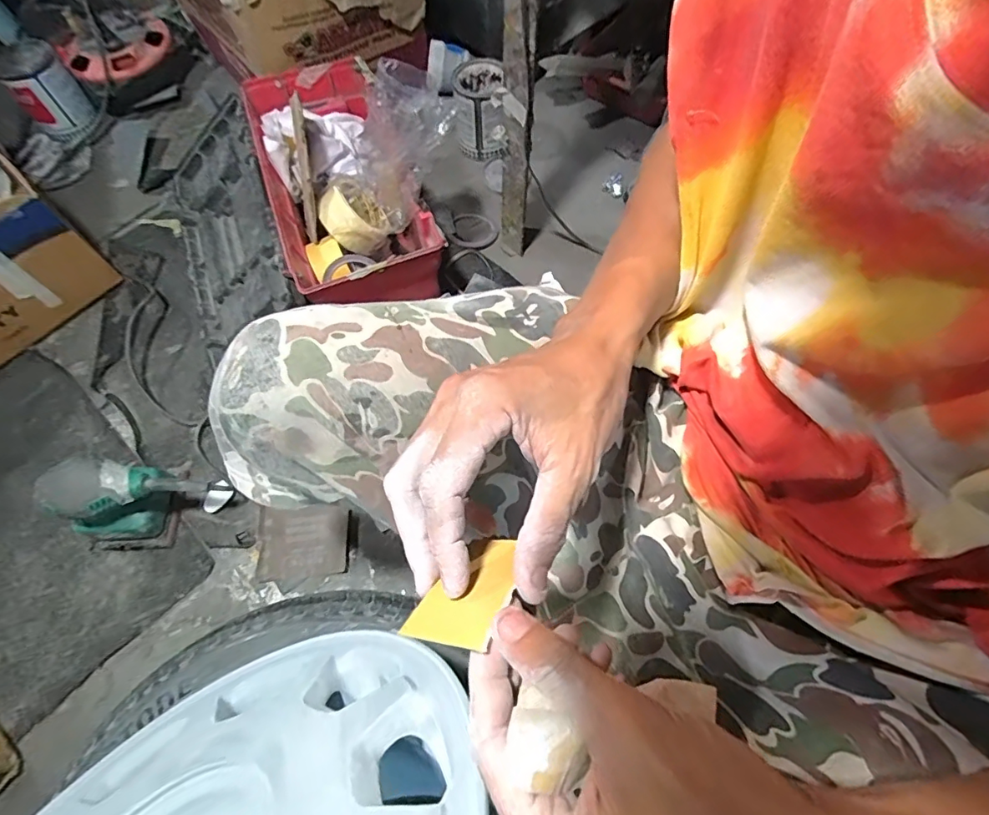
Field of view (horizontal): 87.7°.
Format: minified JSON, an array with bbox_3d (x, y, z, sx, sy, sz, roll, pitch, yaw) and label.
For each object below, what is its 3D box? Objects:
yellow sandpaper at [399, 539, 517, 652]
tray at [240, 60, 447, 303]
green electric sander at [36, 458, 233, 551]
[{"bbox_3d":[-0.010,0.085,0.245,0.040,0.004,0.069,-3,20,25],"label":"yellow sandpaper"},{"bbox_3d":[-0.238,-0.332,0.787,0.208,0.164,0.427,-21,66,-10],"label":"tray"},{"bbox_3d":[-0.432,0.116,0.644,0.188,0.125,0.090,-7,65,-4],"label":"green electric sander"}]

